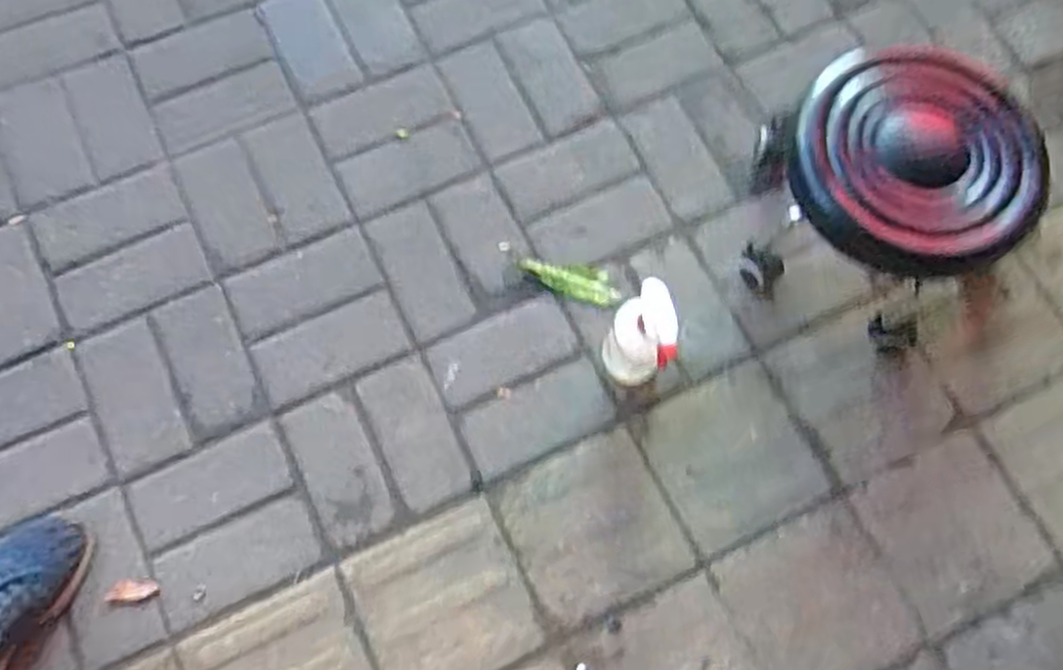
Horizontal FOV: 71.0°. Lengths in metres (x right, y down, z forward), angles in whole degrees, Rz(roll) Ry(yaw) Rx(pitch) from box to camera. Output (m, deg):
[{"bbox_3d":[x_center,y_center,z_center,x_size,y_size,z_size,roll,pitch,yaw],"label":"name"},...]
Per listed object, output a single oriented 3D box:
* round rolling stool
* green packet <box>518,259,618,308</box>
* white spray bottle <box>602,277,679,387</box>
[{"bbox_3d":[0.441,-0.171,0.943,0.285,0.205,0.281,1,73,-2],"label":"round rolling stool"},{"bbox_3d":[0.051,-0.078,0.996,0.134,0.012,0.047,21,73,4],"label":"green packet"},{"bbox_3d":[0.126,0.003,0.875,0.075,0.193,0.092,15,73,3],"label":"white spray bottle"}]

